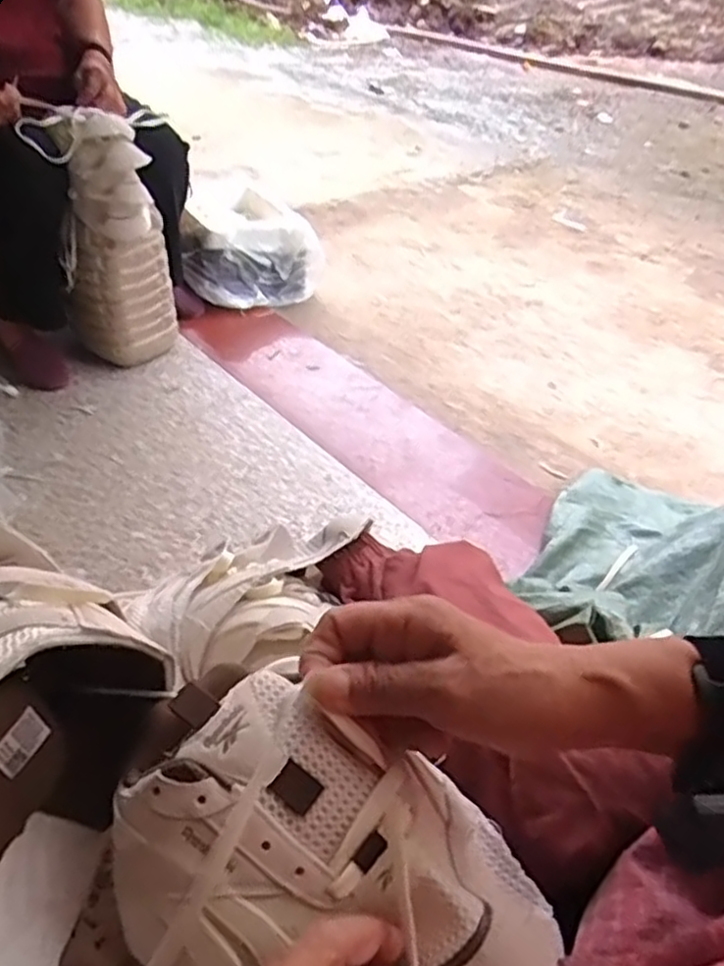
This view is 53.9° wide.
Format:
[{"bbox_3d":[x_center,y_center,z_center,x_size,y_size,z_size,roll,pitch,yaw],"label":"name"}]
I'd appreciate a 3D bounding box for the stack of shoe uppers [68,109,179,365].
[{"bbox_3d":[-0.476,-0.441,1.364,0.172,0.446,0.126,3,42,2],"label":"stack of shoe uppers"}]

